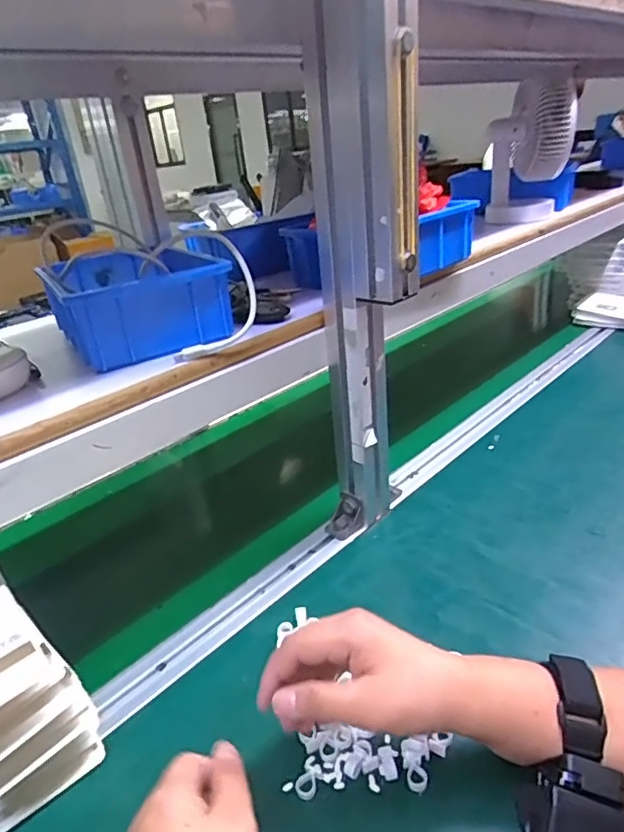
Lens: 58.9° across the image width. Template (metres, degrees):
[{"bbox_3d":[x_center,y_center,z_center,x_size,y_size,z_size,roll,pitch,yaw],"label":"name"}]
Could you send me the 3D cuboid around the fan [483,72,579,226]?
[{"bbox_3d":[0.327,-0.400,0.847,0.107,0.198,0.155,1,27,15],"label":"fan"}]

